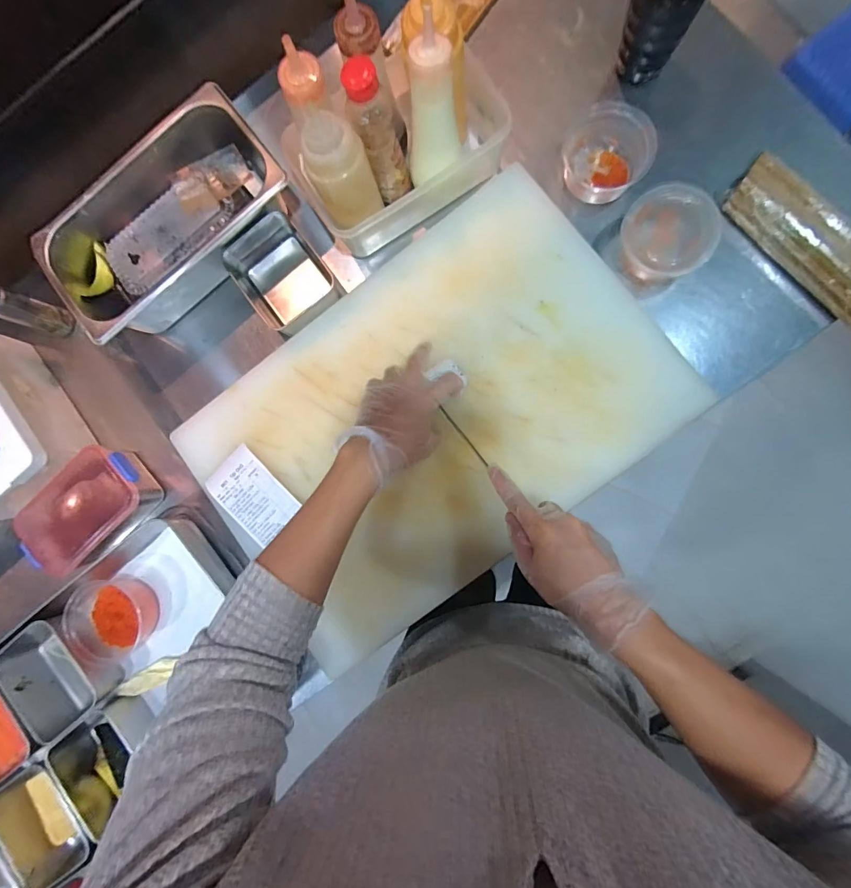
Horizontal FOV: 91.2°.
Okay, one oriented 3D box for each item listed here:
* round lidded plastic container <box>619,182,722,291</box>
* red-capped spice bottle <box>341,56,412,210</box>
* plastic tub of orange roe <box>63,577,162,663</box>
[{"bbox_3d":[0.293,-0.251,0.509,0.091,0.074,0.093,0,87,7],"label":"round lidded plastic container"},{"bbox_3d":[-0.051,-0.342,0.466,0.048,0.143,0.045,-25,84,5],"label":"red-capped spice bottle"},{"bbox_3d":[-0.417,0.231,0.556,0.103,0.044,0.104,0,87,7],"label":"plastic tub of orange roe"}]

